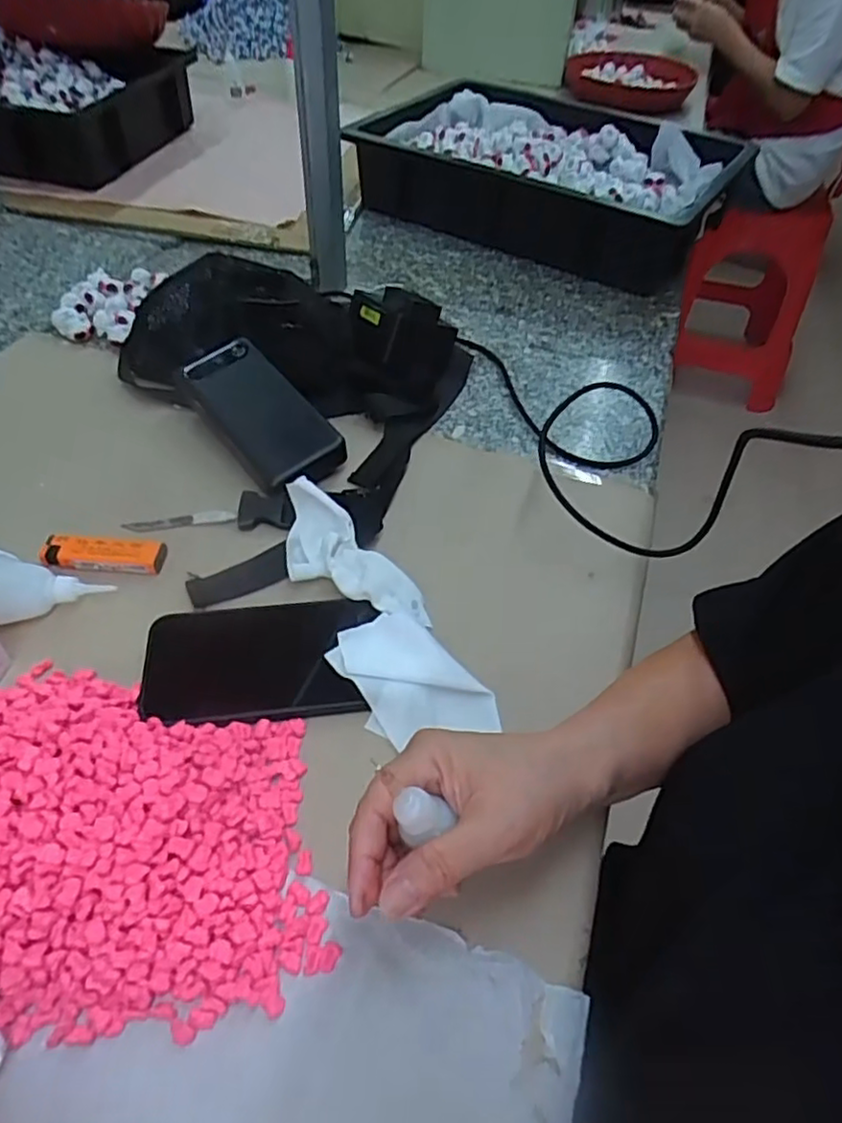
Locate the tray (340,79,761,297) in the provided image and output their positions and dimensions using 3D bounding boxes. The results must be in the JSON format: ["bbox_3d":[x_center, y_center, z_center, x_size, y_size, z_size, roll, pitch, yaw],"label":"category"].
[{"bbox_3d":[0.176,-0.521,0.888,0.433,0.093,0.330,28,53,20],"label":"tray"}]

